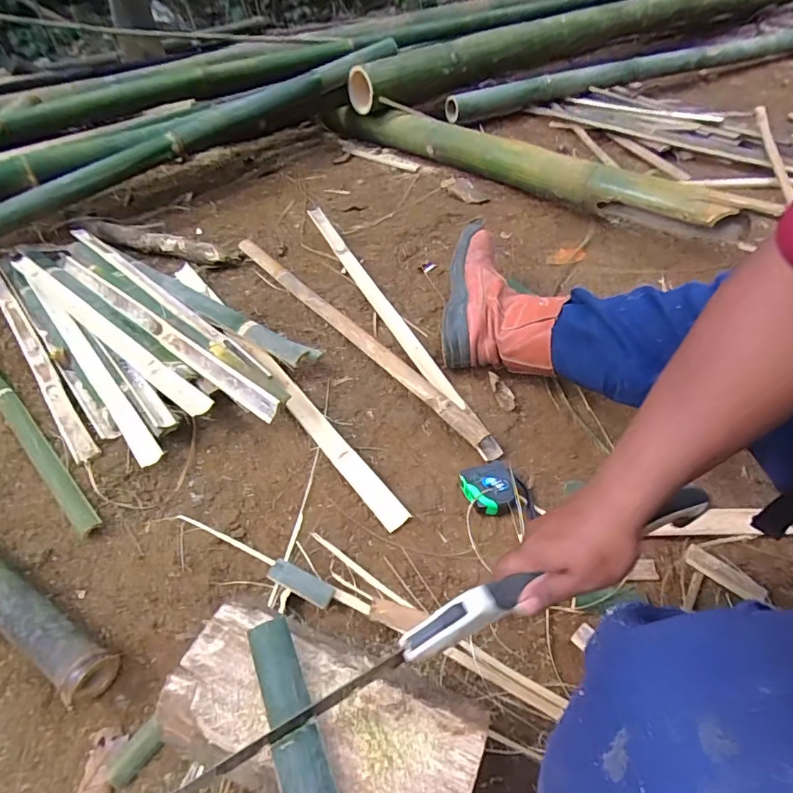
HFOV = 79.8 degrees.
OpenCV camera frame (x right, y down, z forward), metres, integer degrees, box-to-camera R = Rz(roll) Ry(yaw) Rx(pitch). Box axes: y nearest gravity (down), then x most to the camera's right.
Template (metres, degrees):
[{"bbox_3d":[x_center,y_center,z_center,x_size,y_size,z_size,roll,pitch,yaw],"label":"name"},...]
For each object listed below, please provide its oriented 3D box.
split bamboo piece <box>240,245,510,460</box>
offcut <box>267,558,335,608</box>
[{"bbox_3d":[-0.107,-0.142,0.907,0.040,0.026,0.787,-33,53,-22],"label":"split bamboo piece"},{"bbox_3d":[-0.116,0.226,0.574,0.084,0.008,0.030,23,38,11],"label":"offcut"}]

